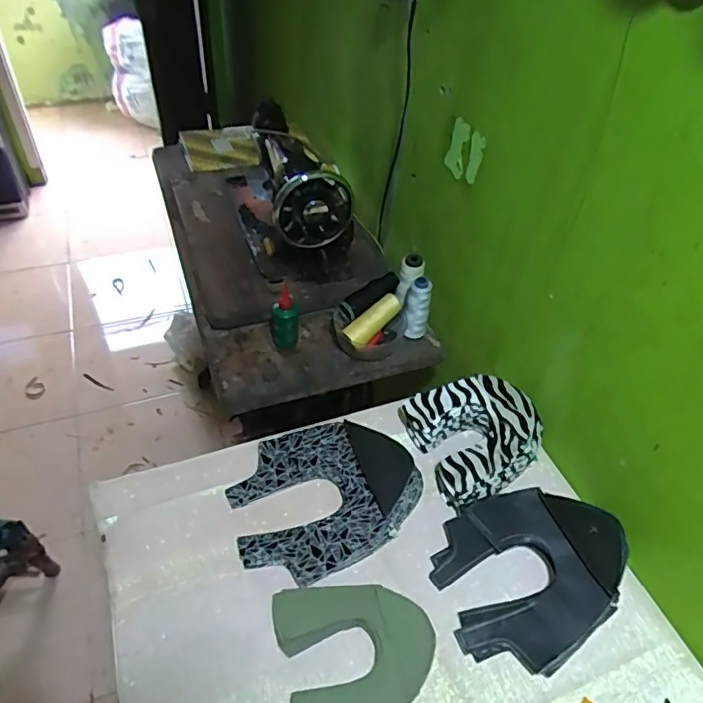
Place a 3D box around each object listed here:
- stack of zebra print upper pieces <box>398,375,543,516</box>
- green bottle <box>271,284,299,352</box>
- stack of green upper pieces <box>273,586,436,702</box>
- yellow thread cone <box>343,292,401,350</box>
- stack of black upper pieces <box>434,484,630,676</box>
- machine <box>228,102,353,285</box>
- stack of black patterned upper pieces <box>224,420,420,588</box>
[{"bbox_3d":[0.179,0.114,0.789,0.162,0.073,0.171,-16,49,-20],"label":"stack of zebra print upper pieces"},{"bbox_3d":[-0.113,-0.057,0.930,0.047,0.097,0.051,-4,46,-9],"label":"green bottle"},{"bbox_3d":[0.008,0.330,0.606,0.162,0.026,0.161,-9,47,-14],"label":"stack of green upper pieces"},{"bbox_3d":[0.036,-0.051,0.923,0.114,0.036,0.036,-41,58,-17],"label":"yellow thread cone"},{"bbox_3d":[0.221,0.262,0.668,0.230,0.054,0.196,-10,47,-14],"label":"stack of black upper pieces"},{"bbox_3d":[-0.148,-0.341,1.086,0.167,0.198,0.420,-16,49,-20],"label":"machine"},{"bbox_3d":[-0.029,0.183,0.717,0.241,0.047,0.186,-7,47,-12],"label":"stack of black patterned upper pieces"}]

